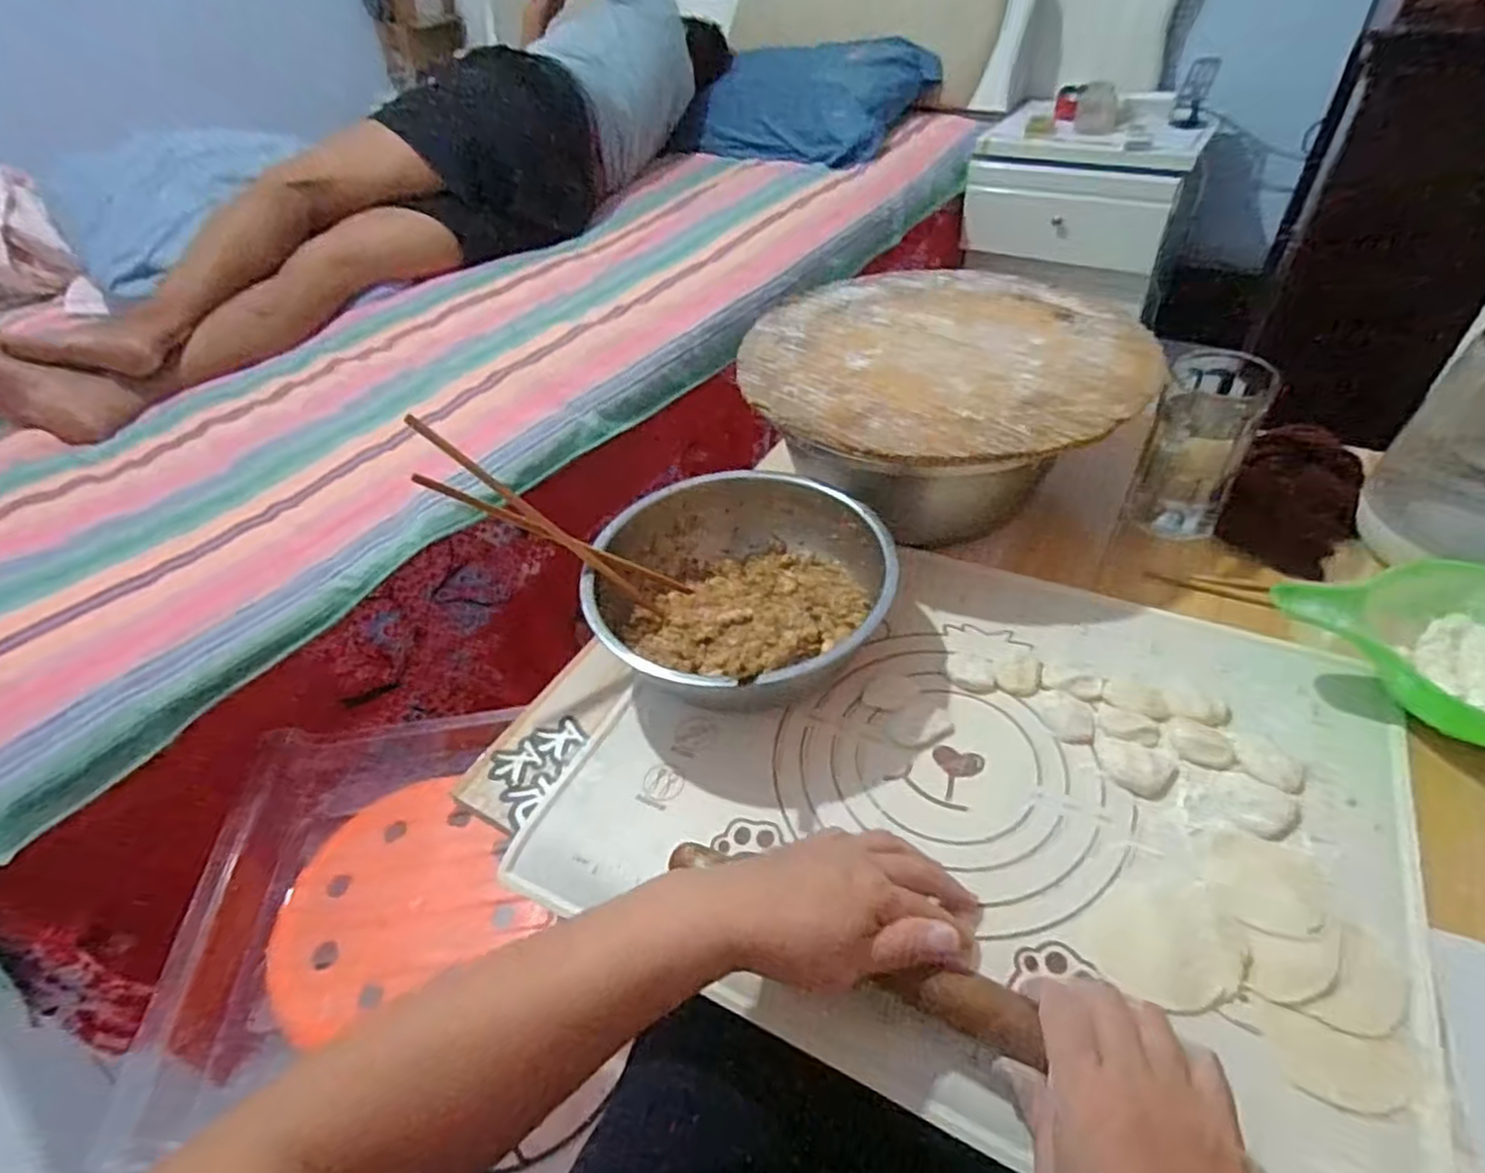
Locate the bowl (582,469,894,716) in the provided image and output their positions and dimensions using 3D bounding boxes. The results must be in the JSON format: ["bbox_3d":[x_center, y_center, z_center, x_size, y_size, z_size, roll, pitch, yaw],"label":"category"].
[{"bbox_3d":[0.002,0.004,0.579,0.227,0.080,0.219,17,50,22],"label":"bowl"}]

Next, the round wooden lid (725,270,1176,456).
[{"bbox_3d":[0.179,-0.219,0.669,0.343,0.018,0.352,-3,45,3],"label":"round wooden lid"}]

